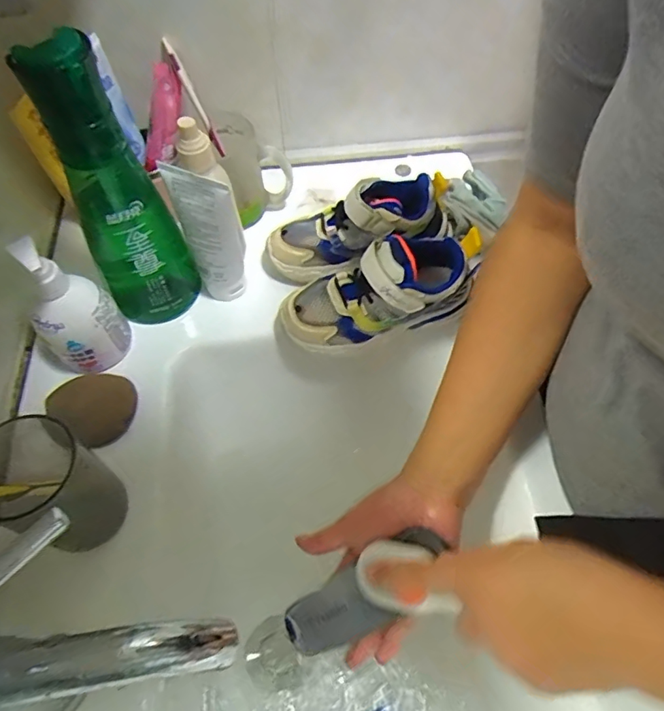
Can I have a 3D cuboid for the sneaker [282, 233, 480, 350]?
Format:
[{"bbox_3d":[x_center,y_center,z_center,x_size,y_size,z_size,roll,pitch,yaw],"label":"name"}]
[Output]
[{"bbox_3d":[0.041,-0.061,0.460,0.173,0.093,0.072,-9,59,-5],"label":"sneaker"}]

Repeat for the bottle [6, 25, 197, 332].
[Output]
[{"bbox_3d":[-0.174,-0.122,0.416,0.078,0.244,0.058,-32,64,-17],"label":"bottle"}]

